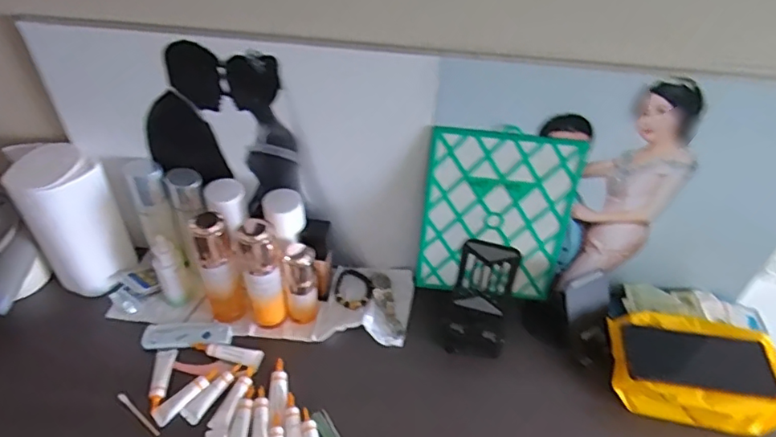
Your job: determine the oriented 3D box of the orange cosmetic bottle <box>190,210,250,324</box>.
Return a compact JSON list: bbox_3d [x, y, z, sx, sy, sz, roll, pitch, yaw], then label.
[{"bbox_3d":[-0.205,0.062,0.666,0.046,0.159,0.044,-14,46,-17],"label":"orange cosmetic bottle"}]

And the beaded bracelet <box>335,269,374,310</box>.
[{"bbox_3d":[-0.047,0.096,0.758,0.051,0.020,0.070,-1,43,-4],"label":"beaded bracelet"}]

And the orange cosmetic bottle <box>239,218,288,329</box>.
[{"bbox_3d":[-0.152,0.068,0.662,0.044,0.160,0.048,-10,45,-13],"label":"orange cosmetic bottle"}]

